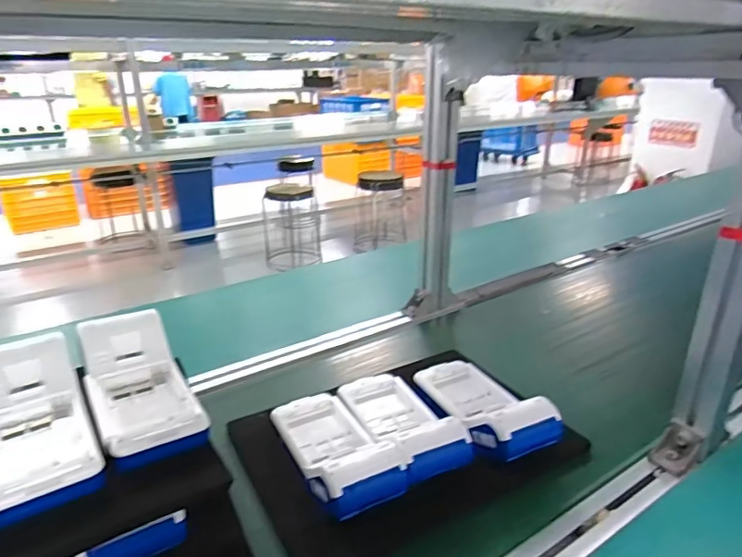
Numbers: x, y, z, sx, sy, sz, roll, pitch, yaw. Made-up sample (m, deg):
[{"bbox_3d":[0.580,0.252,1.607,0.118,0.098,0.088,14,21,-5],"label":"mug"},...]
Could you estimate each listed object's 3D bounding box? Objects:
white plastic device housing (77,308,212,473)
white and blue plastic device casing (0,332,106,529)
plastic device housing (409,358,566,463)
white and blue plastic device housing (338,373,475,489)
[{"bbox_3d":[-0.213,0.093,0.477,0.082,0.053,0.172,-15,27,-31],"label":"white plastic device housing"},{"bbox_3d":[-0.280,0.112,0.426,0.081,0.054,0.175,-16,28,-32],"label":"white and blue plastic device casing"},{"bbox_3d":[0.131,0.152,0.623,0.102,0.050,0.196,-8,10,-17],"label":"plastic device housing"},{"bbox_3d":[0.033,0.161,0.593,0.091,0.039,0.190,-9,11,-21],"label":"white and blue plastic device housing"}]

